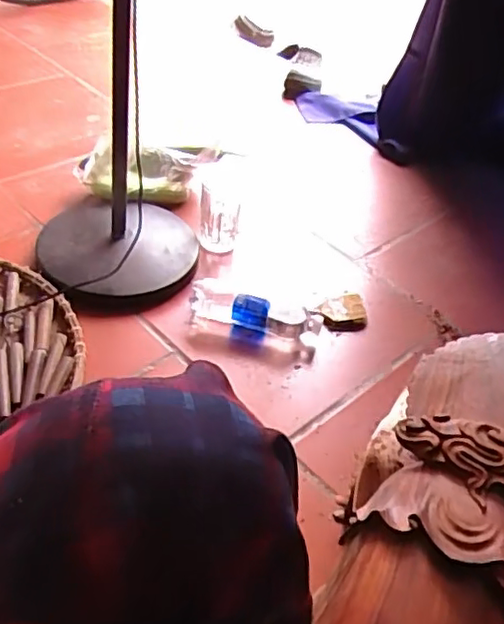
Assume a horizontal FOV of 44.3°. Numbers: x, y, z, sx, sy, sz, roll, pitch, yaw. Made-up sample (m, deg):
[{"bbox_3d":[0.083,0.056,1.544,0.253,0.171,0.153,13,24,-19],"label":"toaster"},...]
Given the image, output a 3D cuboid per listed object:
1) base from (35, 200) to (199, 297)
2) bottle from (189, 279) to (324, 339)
[{"bbox_3d":[-0.227,-0.115,1.061,0.264,0.048,0.270,0,42,-8],"label":"base"},{"bbox_3d":[0.008,0.002,0.969,0.204,0.073,0.051,12,42,5],"label":"bottle"}]

